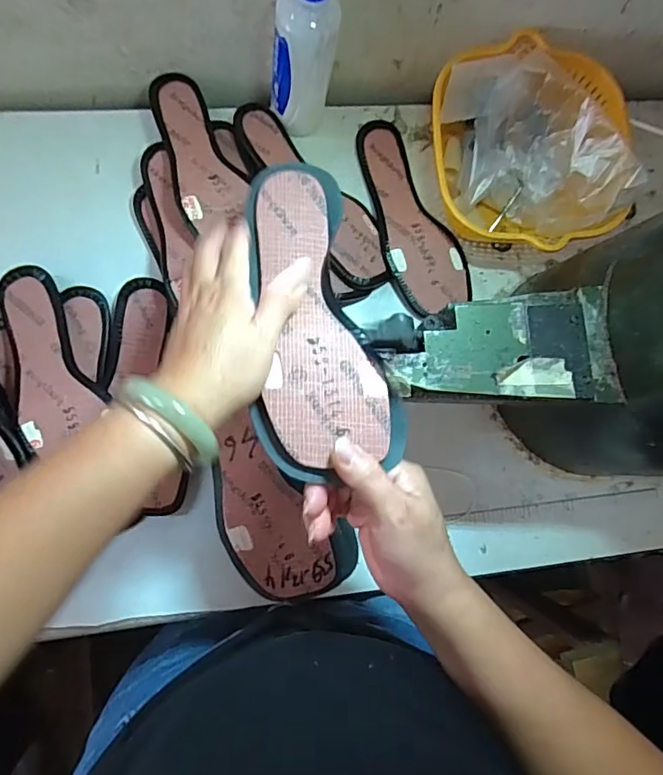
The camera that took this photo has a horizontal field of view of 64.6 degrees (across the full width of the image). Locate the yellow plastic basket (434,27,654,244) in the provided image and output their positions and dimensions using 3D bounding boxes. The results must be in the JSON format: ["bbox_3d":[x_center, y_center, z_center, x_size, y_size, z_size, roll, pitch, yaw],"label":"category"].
[{"bbox_3d":[0.196,-0.236,0.536,0.191,0.086,0.204,1,81,-4],"label":"yellow plastic basket"}]

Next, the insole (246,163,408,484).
[{"bbox_3d":[-0.020,-0.054,0.370,0.093,0.023,0.230,-13,72,-6],"label":"insole"}]

